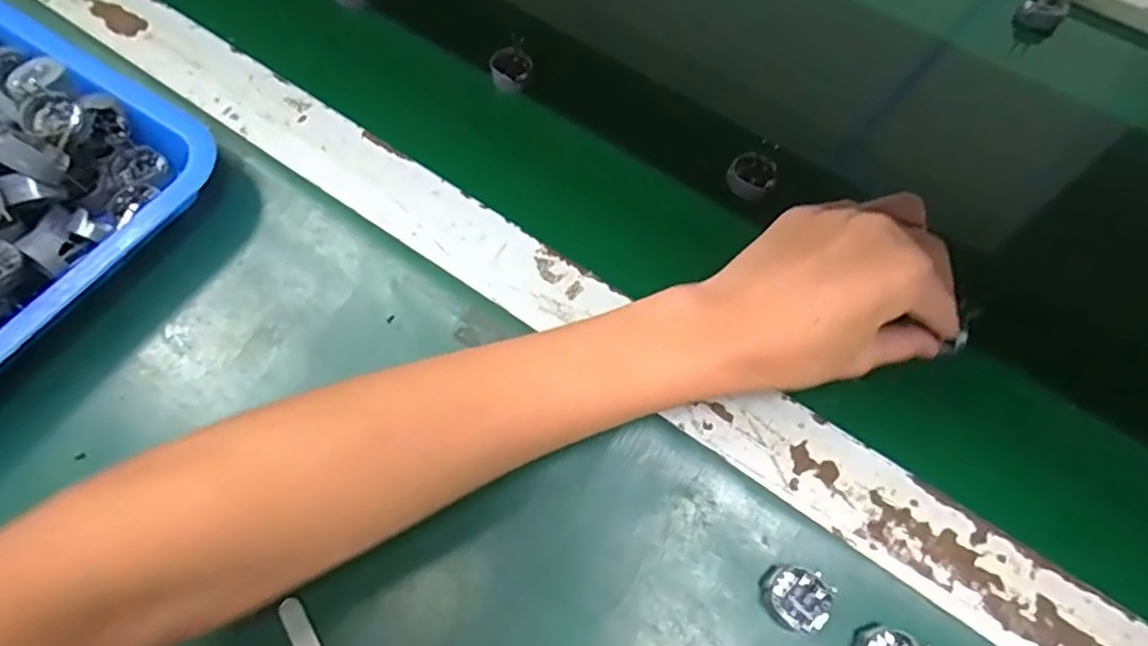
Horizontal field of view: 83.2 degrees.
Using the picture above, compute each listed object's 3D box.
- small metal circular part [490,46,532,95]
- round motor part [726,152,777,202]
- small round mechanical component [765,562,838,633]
[{"bbox_3d":[-0.042,-0.169,0.432,0.026,0.021,0.020,-4,64,-4],"label":"small metal circular part"},{"bbox_3d":[0.109,-0.090,0.398,0.028,0.011,0.028,1,64,-1],"label":"round motor part"},{"bbox_3d":[0.099,0.122,0.286,0.027,0.010,0.026,1,64,-1],"label":"small round mechanical component"}]

